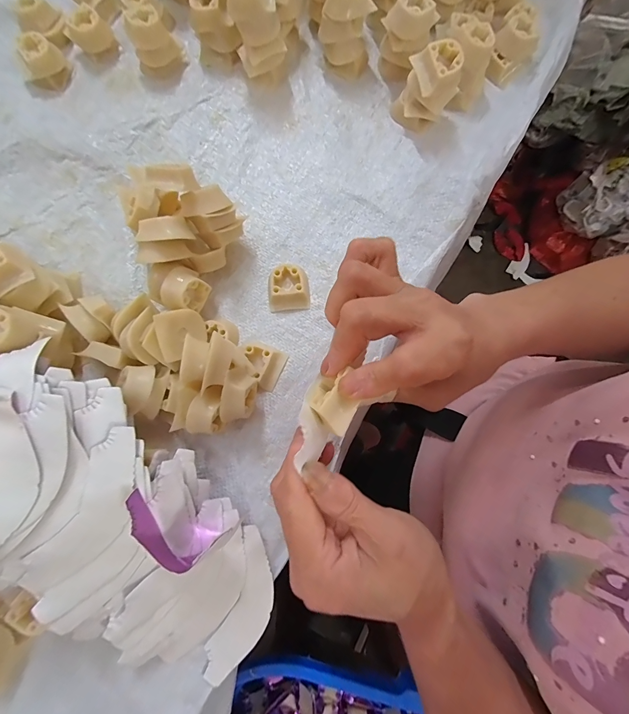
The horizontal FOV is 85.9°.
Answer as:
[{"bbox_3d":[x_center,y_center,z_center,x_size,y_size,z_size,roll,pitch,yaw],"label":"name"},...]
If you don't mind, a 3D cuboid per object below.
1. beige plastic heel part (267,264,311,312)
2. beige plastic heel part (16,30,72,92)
[{"bbox_3d":[-0.025,-0.067,0.319,0.037,0.017,0.045,-6,79,-2],"label":"beige plastic heel part"},{"bbox_3d":[-0.286,-0.313,0.356,0.035,0.026,0.039,-4,79,-1],"label":"beige plastic heel part"}]

